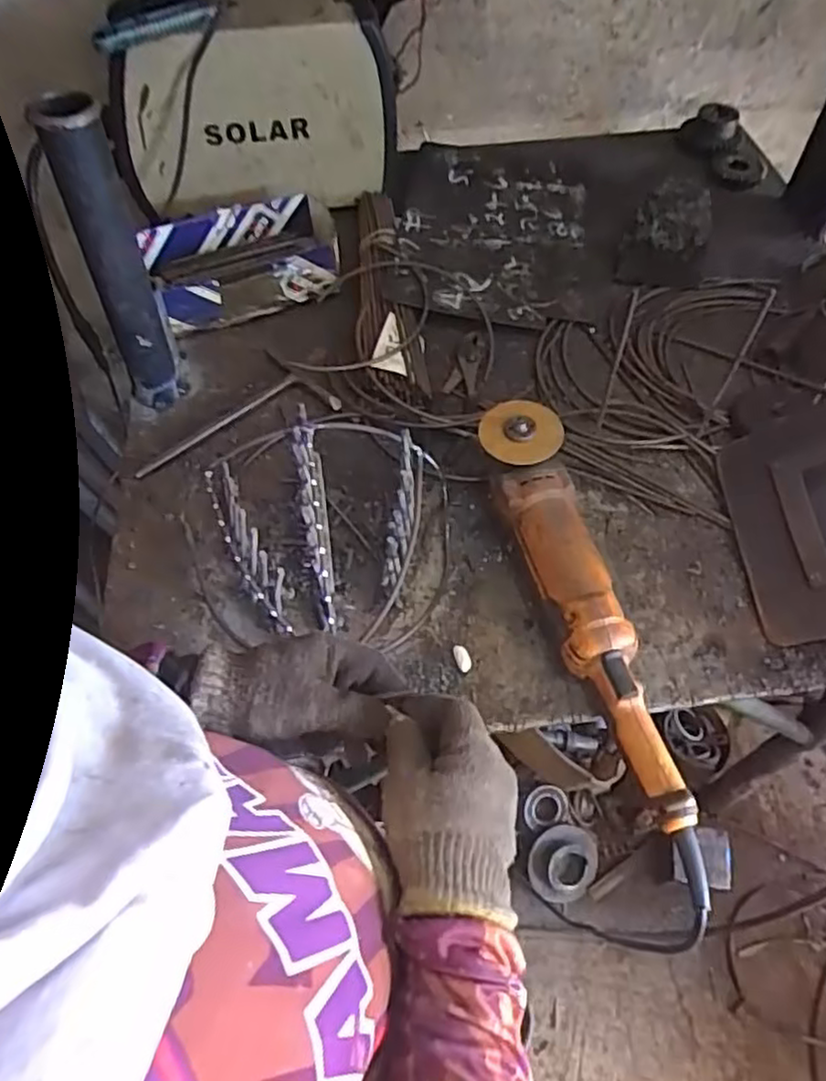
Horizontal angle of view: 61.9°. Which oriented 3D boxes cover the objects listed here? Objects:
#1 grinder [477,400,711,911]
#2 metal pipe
[{"bbox_3d":[0.146,0.067,0.566,0.069,0.089,0.423,-14,58,-8],"label":"grinder"},{"bbox_3d":[-0.274,-0.250,0.646,0.058,0.303,0.053,-24,60,-15],"label":"metal pipe"}]

